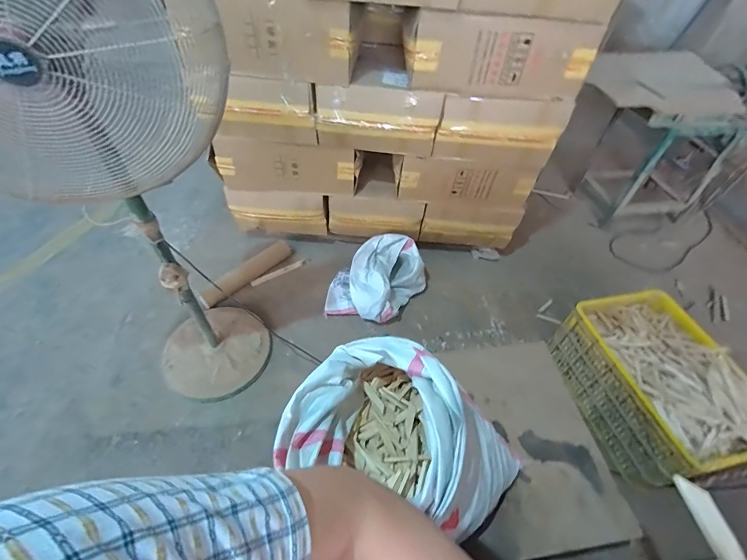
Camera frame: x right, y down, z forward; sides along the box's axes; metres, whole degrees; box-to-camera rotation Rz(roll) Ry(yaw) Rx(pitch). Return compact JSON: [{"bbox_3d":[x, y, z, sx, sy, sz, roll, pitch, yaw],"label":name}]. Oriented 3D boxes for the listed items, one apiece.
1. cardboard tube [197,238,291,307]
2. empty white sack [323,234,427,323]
[{"bbox_3d":[-0.612,-0.035,1.729,0.077,0.084,0.490,33,54,22],"label":"cardboard tube"},{"bbox_3d":[0.012,-0.006,1.624,0.325,0.224,0.414,31,54,21],"label":"empty white sack"}]

